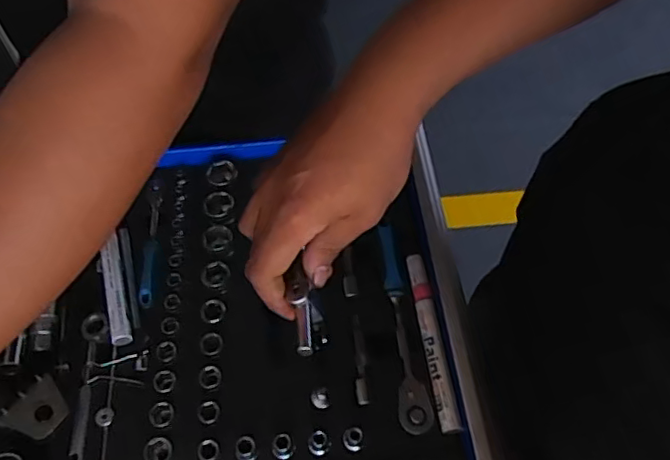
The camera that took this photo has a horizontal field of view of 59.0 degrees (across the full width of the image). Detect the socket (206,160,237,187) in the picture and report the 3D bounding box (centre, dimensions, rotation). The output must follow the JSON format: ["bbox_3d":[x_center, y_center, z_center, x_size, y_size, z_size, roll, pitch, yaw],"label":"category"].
[{"bbox_3d":[-0.105,-0.054,0.551,0.027,0.020,0.019,-10,56,-6],"label":"socket"}]

